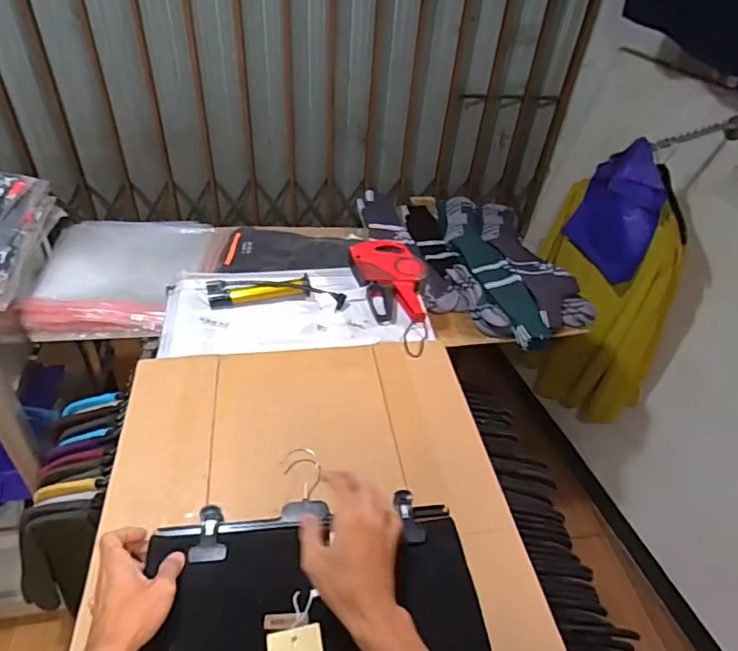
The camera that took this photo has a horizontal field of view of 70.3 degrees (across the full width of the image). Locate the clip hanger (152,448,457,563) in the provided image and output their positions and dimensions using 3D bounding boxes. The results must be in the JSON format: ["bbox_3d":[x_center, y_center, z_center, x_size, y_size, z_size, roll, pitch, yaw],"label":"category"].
[{"bbox_3d":[-0.075,0.214,0.648,0.333,0.025,0.137,-3,41,-7],"label":"clip hanger"}]

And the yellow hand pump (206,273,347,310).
[{"bbox_3d":[-0.172,-0.062,0.978,0.249,0.036,0.071,-1,41,-7],"label":"yellow hand pump"}]

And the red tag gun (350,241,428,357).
[{"bbox_3d":[0.063,-0.065,0.988,0.127,0.052,0.288,-11,43,-17],"label":"red tag gun"}]

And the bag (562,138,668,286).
[{"bbox_3d":[0.659,-0.309,1.395,0.091,0.316,0.246,-5,41,-11],"label":"bag"}]

